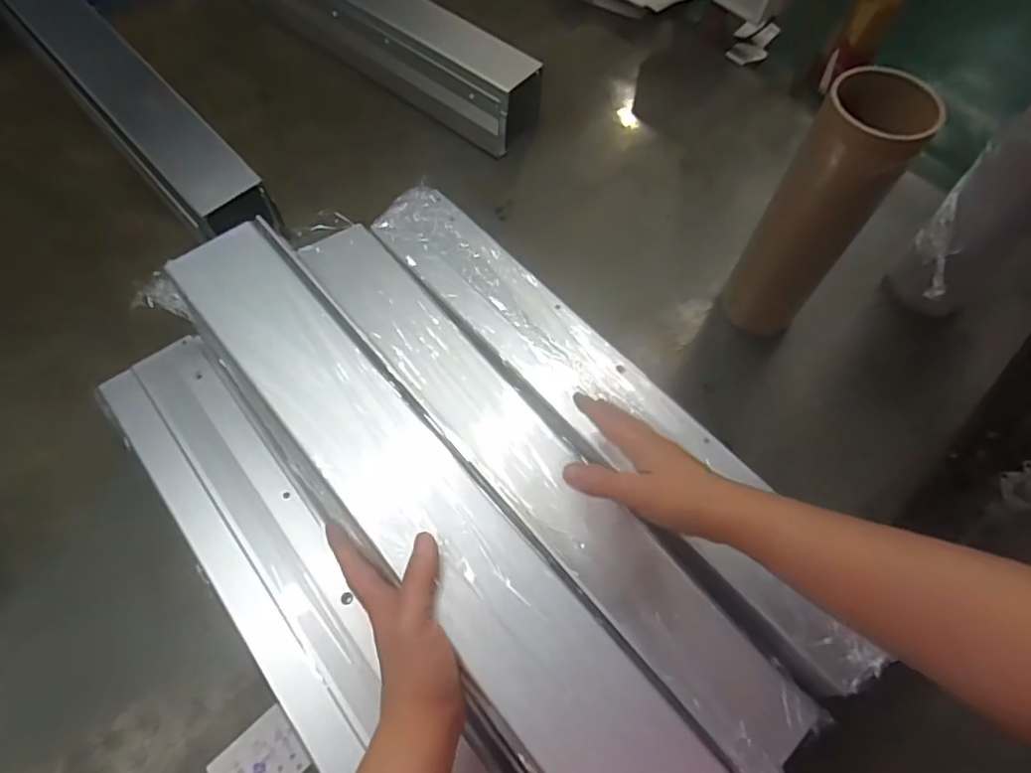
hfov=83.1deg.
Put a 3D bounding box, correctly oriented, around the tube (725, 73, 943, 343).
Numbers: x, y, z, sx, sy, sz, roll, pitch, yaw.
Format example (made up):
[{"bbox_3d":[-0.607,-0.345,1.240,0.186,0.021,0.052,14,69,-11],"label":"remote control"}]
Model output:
[{"bbox_3d":[0.277,-0.151,0.554,0.087,0.260,0.071,39,67,15],"label":"tube"}]

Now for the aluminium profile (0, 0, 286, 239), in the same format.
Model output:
[{"bbox_3d":[-0.466,-0.353,0.676,0.089,0.050,0.537,-38,71,-20],"label":"aluminium profile"}]

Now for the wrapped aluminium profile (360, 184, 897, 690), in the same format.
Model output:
[{"bbox_3d":[0.071,0.008,0.517,0.093,0.027,0.569,-35,69,-19],"label":"wrapped aluminium profile"}]

